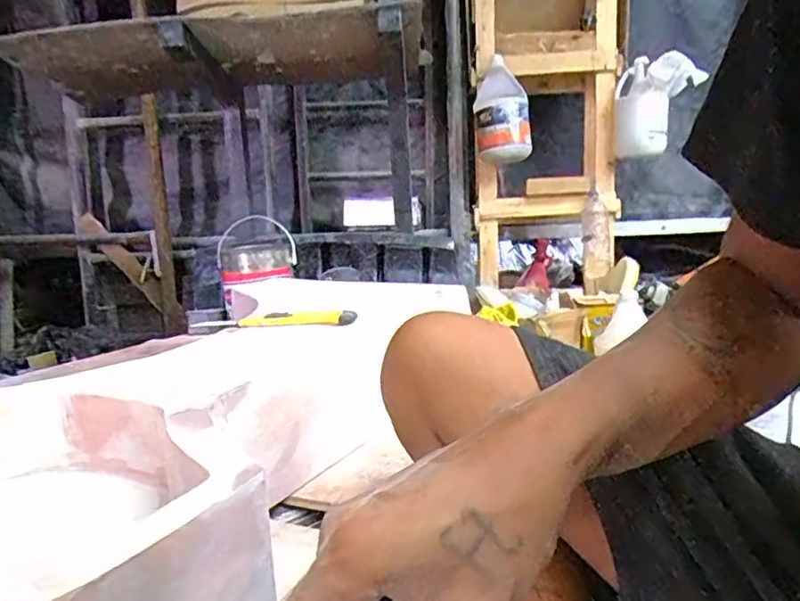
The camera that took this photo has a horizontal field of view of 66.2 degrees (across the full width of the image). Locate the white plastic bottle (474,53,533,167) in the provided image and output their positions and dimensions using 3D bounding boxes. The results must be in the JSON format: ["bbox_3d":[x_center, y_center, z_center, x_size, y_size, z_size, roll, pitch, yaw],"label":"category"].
[{"bbox_3d":[0.303,-0.558,1.809,0.157,0.297,0.203,-1,11,7],"label":"white plastic bottle"}]

